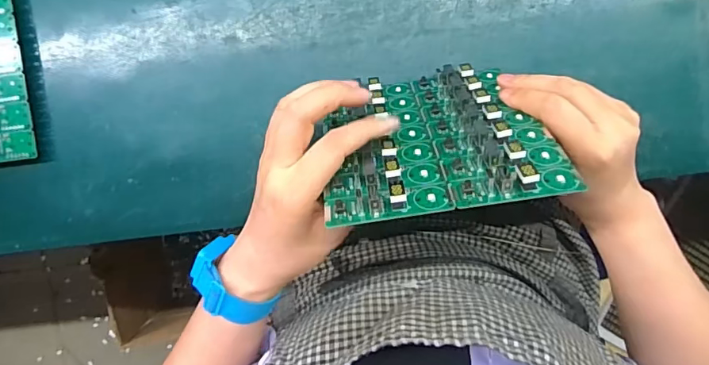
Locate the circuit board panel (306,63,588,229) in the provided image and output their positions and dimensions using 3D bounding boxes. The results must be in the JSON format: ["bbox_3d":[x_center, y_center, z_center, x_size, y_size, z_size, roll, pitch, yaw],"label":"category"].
[{"bbox_3d":[0.047,-0.034,0.302,0.129,0.143,0.014,-9,127,2],"label":"circuit board panel"}]

